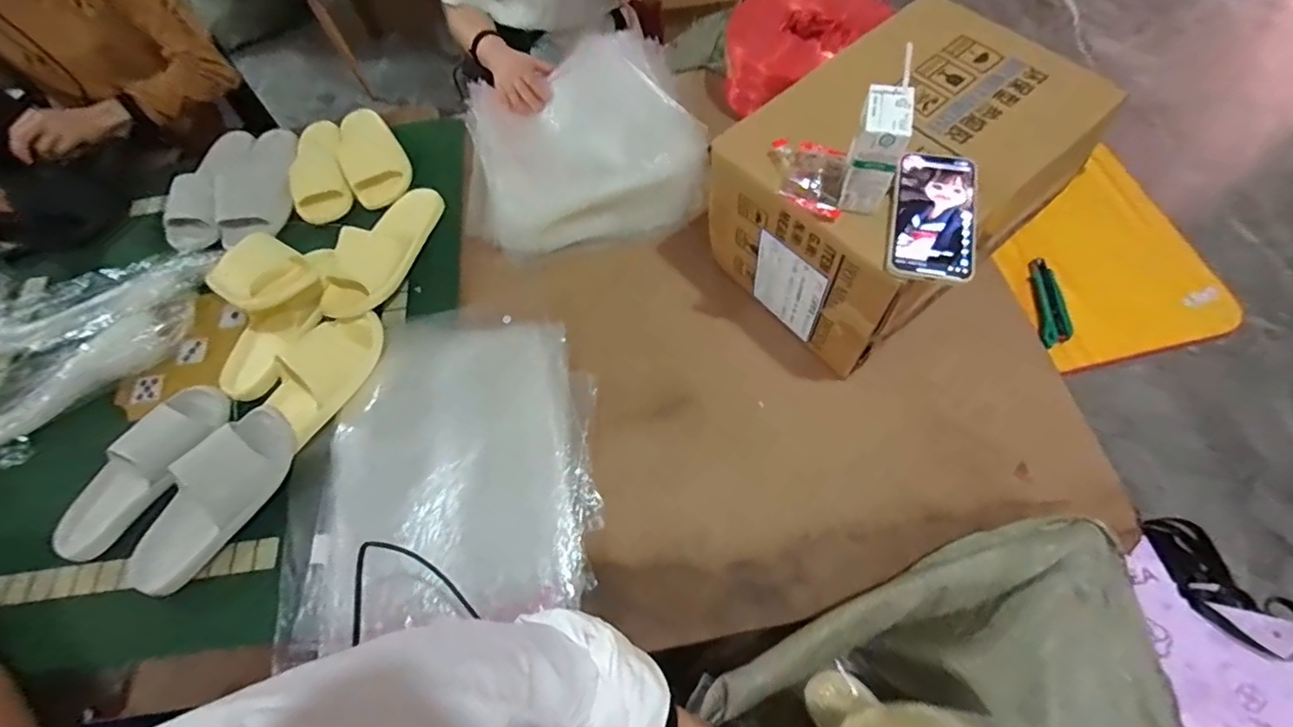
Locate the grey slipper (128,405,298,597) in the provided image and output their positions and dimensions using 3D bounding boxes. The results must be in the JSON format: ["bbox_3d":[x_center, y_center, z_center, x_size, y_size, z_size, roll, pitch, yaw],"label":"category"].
[{"bbox_3d":[-0.564,0.174,0.705,0.099,0.061,0.255,32,70,17],"label":"grey slipper"}]

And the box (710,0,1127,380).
[{"bbox_3d":[0.328,-0.238,0.730,0.397,0.235,0.287,-36,67,-13],"label":"box"}]

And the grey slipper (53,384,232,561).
[{"bbox_3d":[-0.696,0.147,0.760,0.118,0.058,0.262,29,69,16],"label":"grey slipper"}]

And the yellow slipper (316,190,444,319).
[{"bbox_3d":[-0.419,-0.179,0.877,0.103,0.066,0.251,18,67,12],"label":"yellow slipper"}]

